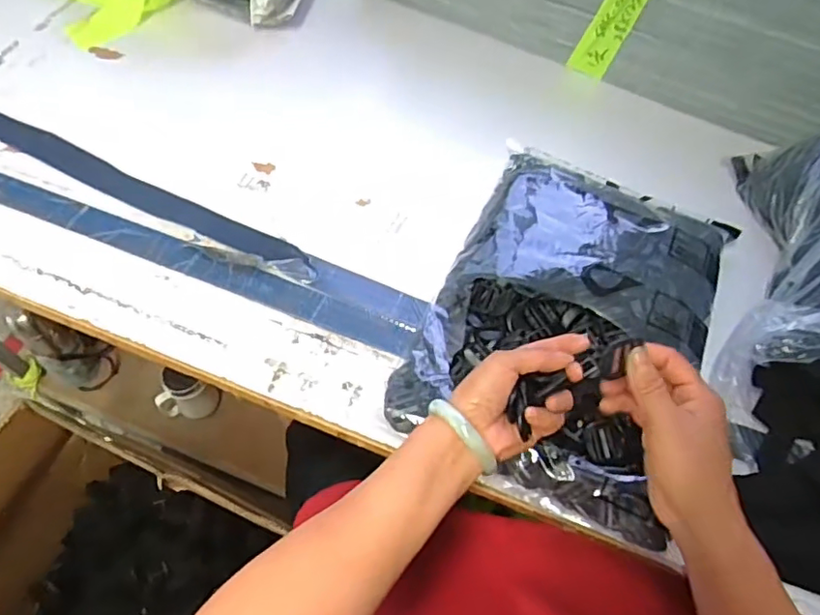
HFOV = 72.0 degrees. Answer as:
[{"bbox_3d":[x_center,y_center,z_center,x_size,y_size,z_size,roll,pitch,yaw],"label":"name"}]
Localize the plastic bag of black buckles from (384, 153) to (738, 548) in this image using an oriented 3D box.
[{"bbox_3d":[0.167,-0.002,0.575,0.263,0.048,0.378,25,61,10],"label":"plastic bag of black buckles"}]

